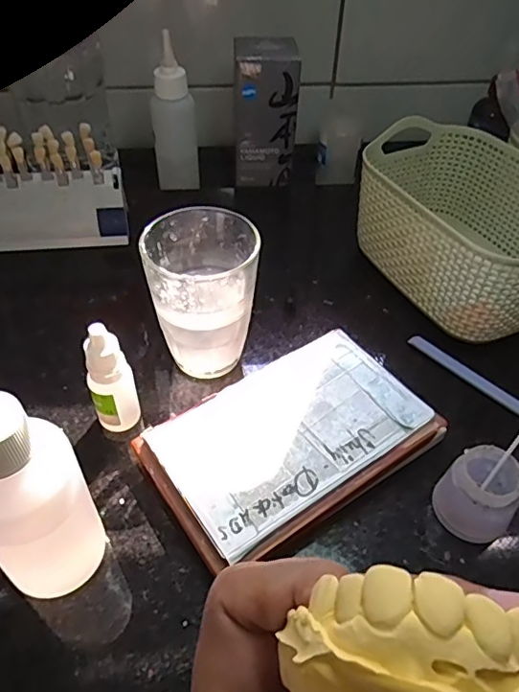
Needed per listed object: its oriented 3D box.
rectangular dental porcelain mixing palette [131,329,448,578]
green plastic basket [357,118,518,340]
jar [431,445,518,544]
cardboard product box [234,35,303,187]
[{"bbox_3d":[0.018,0.054,0.309,0.150,0.023,0.094,-26,55,-22],"label":"rectangular dental porcelain mixing palette"},{"bbox_3d":[0.154,-0.087,0.406,0.120,0.082,0.172,-18,50,-18],"label":"green plastic basket"},{"bbox_3d":[0.114,0.077,0.283,0.038,0.038,0.035,35,55,27],"label":"jar"},{"bbox_3d":[0.003,-0.214,0.501,0.057,0.116,0.047,-3,47,-5],"label":"cardboard product box"}]

